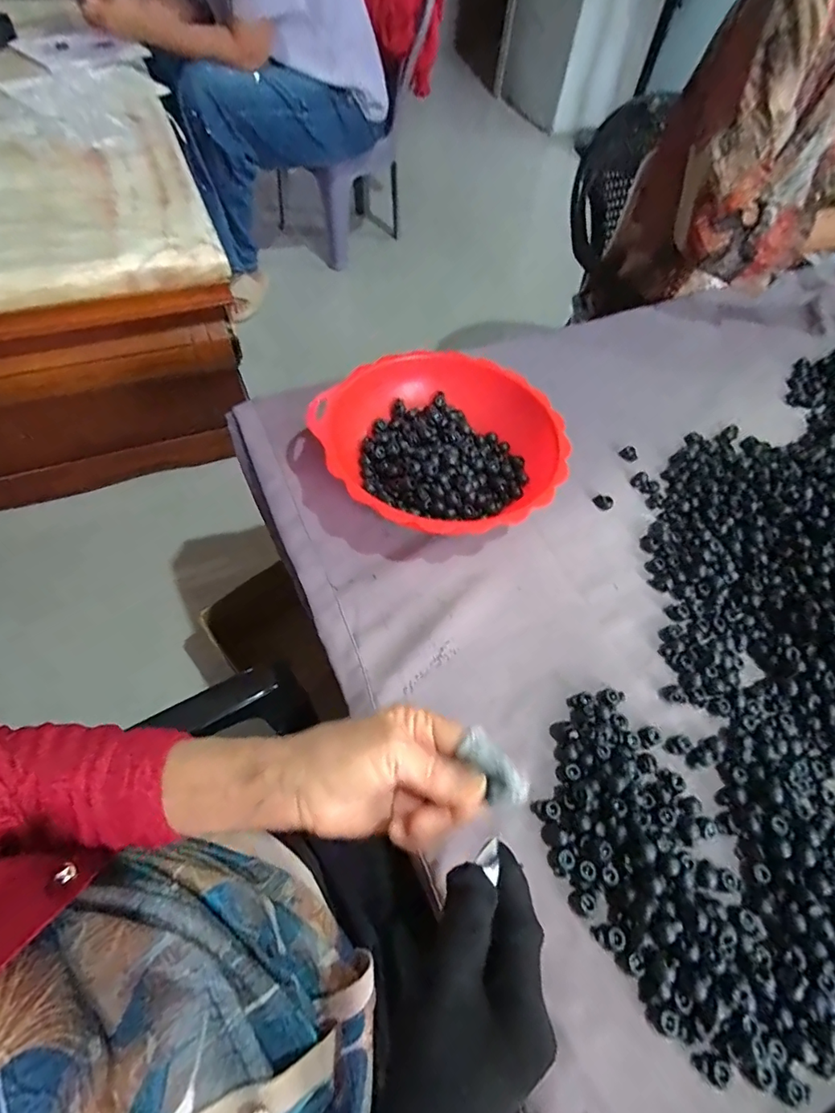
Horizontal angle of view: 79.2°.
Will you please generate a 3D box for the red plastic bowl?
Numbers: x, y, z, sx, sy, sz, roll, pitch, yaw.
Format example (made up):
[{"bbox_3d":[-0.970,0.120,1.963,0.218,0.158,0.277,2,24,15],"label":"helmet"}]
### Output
[{"bbox_3d":[0.023,-0.103,0.528,0.223,0.079,0.230,2,57,-4],"label":"red plastic bowl"}]

